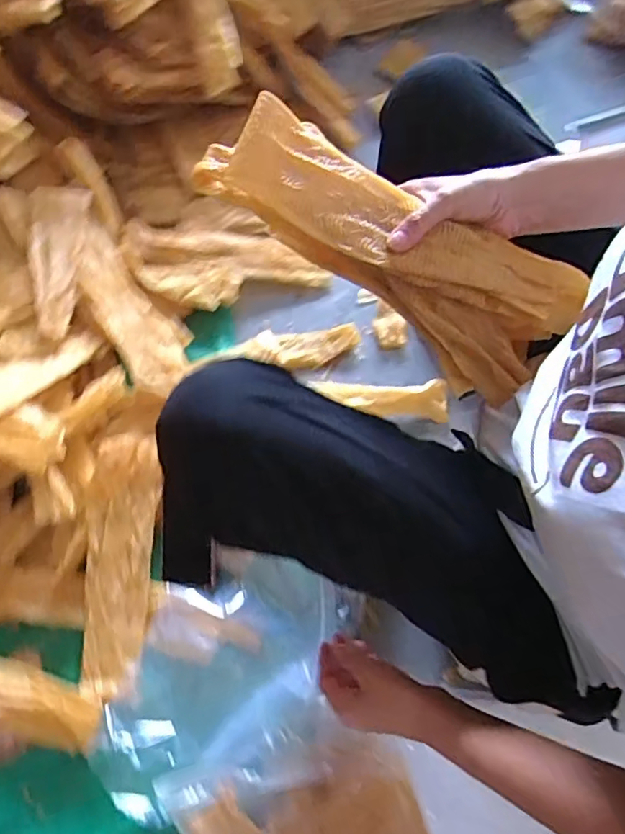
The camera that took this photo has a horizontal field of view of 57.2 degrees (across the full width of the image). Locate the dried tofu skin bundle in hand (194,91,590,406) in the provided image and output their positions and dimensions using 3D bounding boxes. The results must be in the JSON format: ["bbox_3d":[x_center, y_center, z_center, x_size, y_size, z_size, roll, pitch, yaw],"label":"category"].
[{"bbox_3d":[0.063,-0.138,0.461,0.300,0.061,0.106,31,69,-7],"label":"dried tofu skin bundle in hand"}]

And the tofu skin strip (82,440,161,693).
[{"bbox_3d":[-0.253,0.185,0.749,0.086,0.020,0.323,7,77,-20],"label":"tofu skin strip"}]

